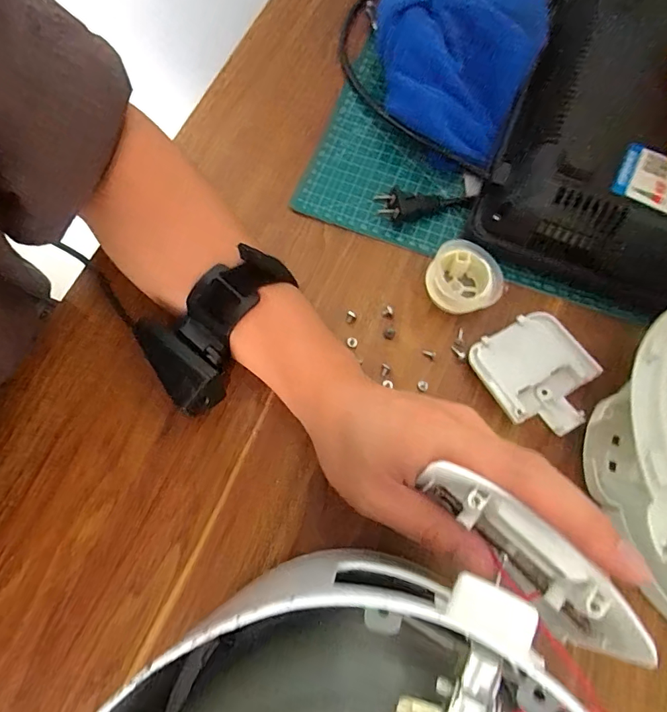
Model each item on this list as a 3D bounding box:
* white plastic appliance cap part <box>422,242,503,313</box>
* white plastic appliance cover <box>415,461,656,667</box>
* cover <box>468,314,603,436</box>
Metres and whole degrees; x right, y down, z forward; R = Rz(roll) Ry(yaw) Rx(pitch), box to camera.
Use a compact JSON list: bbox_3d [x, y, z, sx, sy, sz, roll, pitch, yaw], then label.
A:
[{"bbox_3d":[0.094,-0.055,0.322,0.051,0.022,0.048,0,73,0],"label":"white plastic appliance cap part"},{"bbox_3d":[0.079,0.083,0.185,0.096,0.046,0.023,41,77,12],"label":"white plastic appliance cover"},{"bbox_3d":[0.141,0.013,0.307,0.069,0.014,0.079,-29,75,-8],"label":"cover"}]

